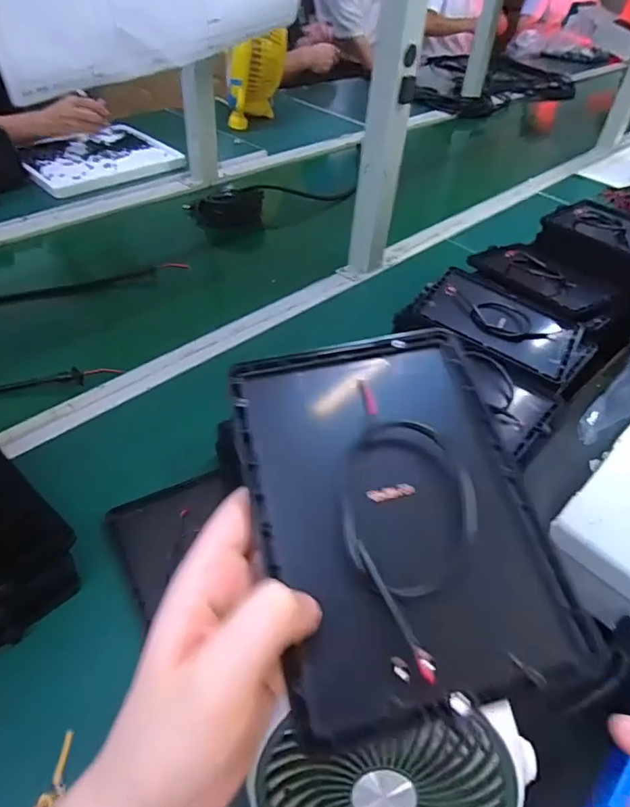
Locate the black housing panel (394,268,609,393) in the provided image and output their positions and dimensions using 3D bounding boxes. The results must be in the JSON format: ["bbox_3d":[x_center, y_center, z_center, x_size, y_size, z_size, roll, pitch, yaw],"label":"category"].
[{"bbox_3d":[0.201,-0.084,0.557,0.190,0.027,0.141,22,46,17],"label":"black housing panel"}]

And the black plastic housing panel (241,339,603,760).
[{"bbox_3d":[0.035,0.040,0.221,0.115,0.009,0.160,-9,61,-12],"label":"black plastic housing panel"}]

